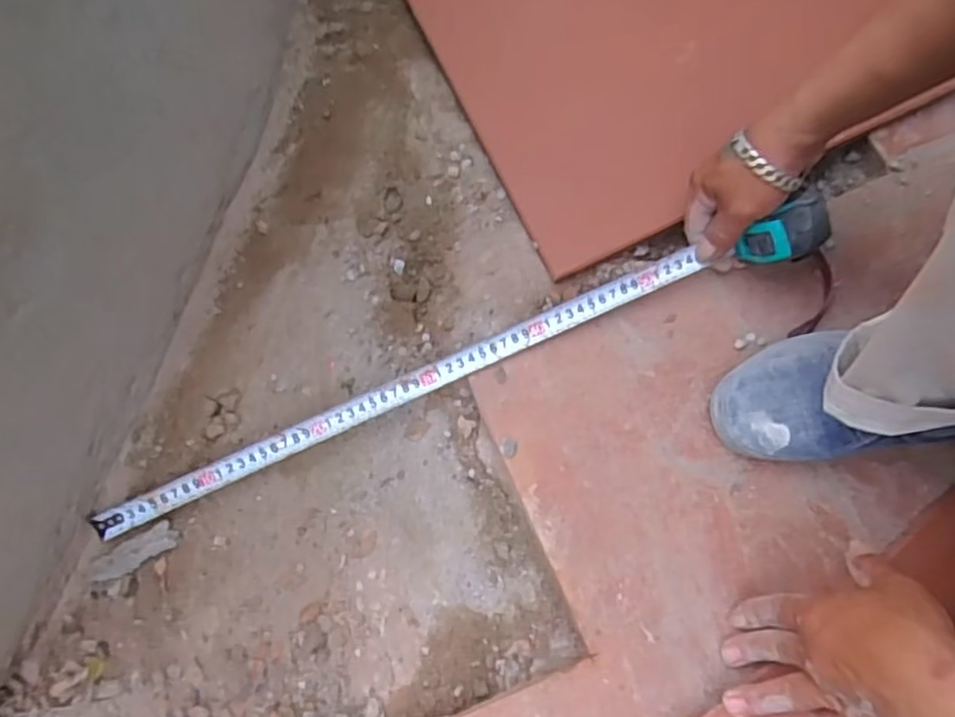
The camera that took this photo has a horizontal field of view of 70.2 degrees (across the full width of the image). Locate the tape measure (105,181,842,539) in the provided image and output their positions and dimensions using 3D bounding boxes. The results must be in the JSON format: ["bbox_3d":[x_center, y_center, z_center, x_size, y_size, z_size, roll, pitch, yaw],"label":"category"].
[{"bbox_3d":[-0.018,0.016,0.557,0.629,0.054,0.048,-23,77,3],"label":"tape measure"}]

